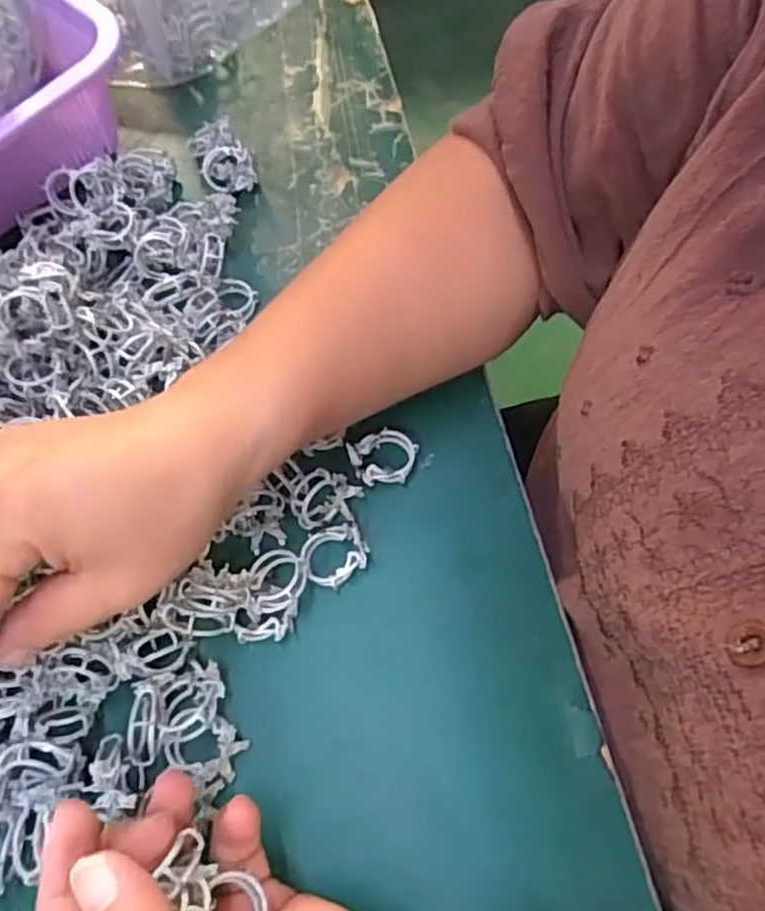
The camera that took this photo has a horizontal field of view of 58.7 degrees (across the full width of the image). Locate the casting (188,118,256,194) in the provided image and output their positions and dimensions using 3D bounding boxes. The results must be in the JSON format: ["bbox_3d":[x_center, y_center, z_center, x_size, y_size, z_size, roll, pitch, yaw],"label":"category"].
[{"bbox_3d":[-0.094,-0.174,0.397,0.027,0.022,0.051,-27,68,-9],"label":"casting"}]

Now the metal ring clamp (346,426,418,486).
[{"bbox_3d":[0.001,0.001,0.322,0.031,0.011,0.026,-22,67,-7],"label":"metal ring clamp"}]

